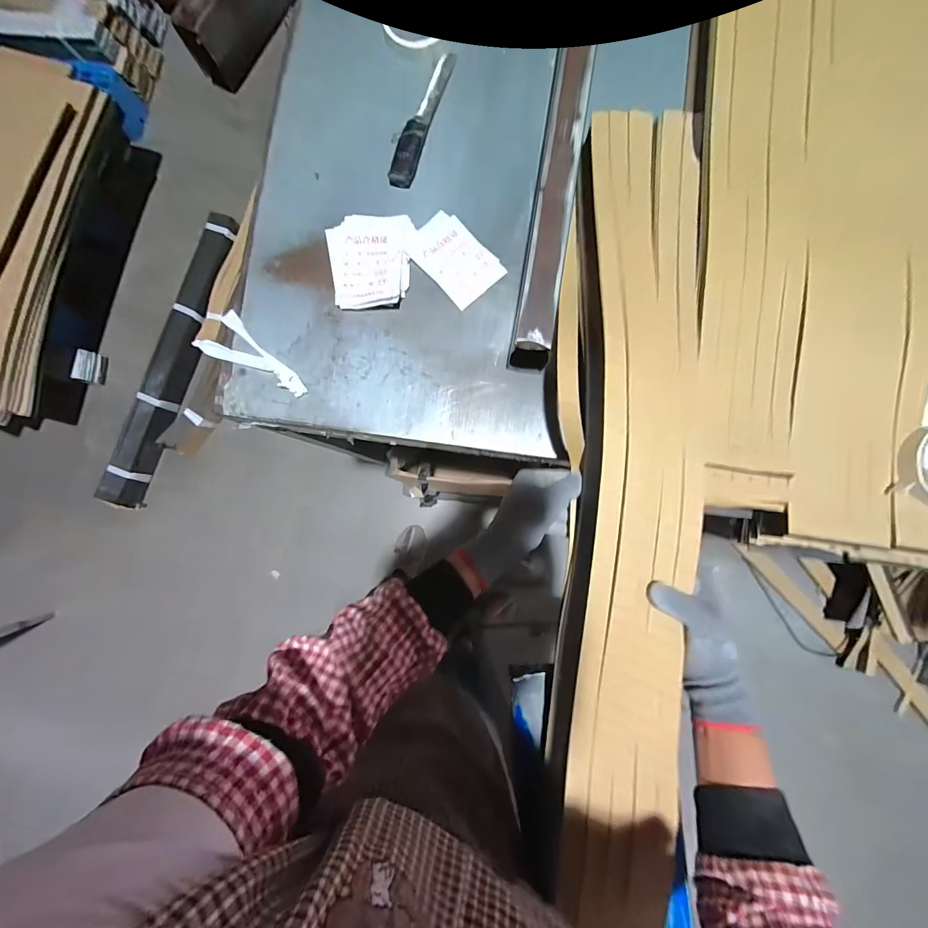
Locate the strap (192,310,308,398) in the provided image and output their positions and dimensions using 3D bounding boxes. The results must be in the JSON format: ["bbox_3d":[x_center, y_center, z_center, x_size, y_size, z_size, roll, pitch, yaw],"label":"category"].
[{"bbox_3d":[-0.269,-0.129,0.510,0.154,0.009,0.062,40,88,5],"label":"strap"}]

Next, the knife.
[{"bbox_3d":[-0.057,-0.457,0.526,0.033,0.017,0.196,17,86,4],"label":"knife"}]

